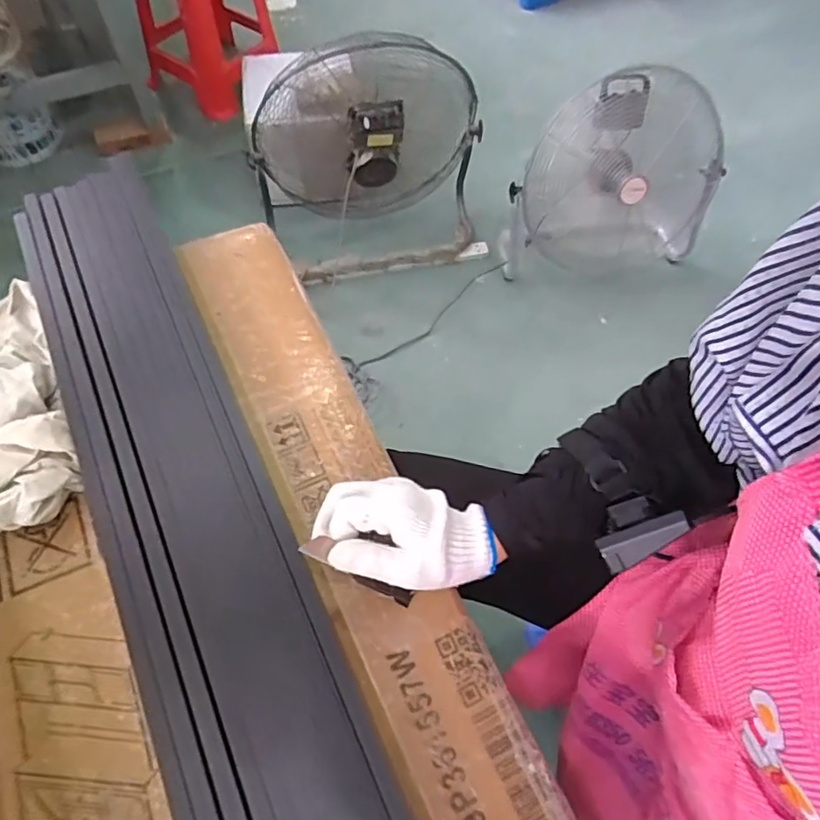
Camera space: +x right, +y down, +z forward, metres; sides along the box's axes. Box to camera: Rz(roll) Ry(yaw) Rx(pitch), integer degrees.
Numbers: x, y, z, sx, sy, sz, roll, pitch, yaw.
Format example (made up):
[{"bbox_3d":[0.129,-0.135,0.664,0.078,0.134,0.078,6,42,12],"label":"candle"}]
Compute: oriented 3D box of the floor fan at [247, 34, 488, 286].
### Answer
[{"bbox_3d":[-0.116,-0.723,1.575,0.592,0.560,0.440,-10,61,-8],"label":"floor fan"}]

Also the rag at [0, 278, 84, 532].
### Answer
[{"bbox_3d":[-0.362,-0.017,0.513,0.115,0.060,0.265,-16,62,-11],"label":"rag"}]

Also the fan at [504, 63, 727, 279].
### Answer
[{"bbox_3d":[0.519,-0.556,1.505,0.491,0.502,0.227,8,60,3],"label":"fan"}]

